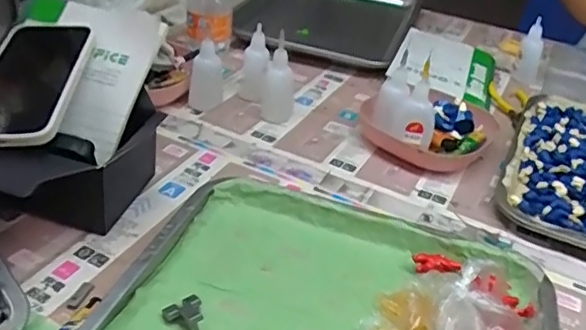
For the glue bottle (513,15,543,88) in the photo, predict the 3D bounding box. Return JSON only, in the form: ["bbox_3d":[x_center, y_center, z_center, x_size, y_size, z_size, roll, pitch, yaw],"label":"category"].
[{"bbox_3d":[0.323,-0.151,0.780,0.030,0.084,0.031,18,36,19],"label":"glue bottle"}]

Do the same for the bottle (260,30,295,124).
[{"bbox_3d":[-0.015,-0.094,0.635,0.037,0.092,0.032,4,33,-1],"label":"bottle"}]

